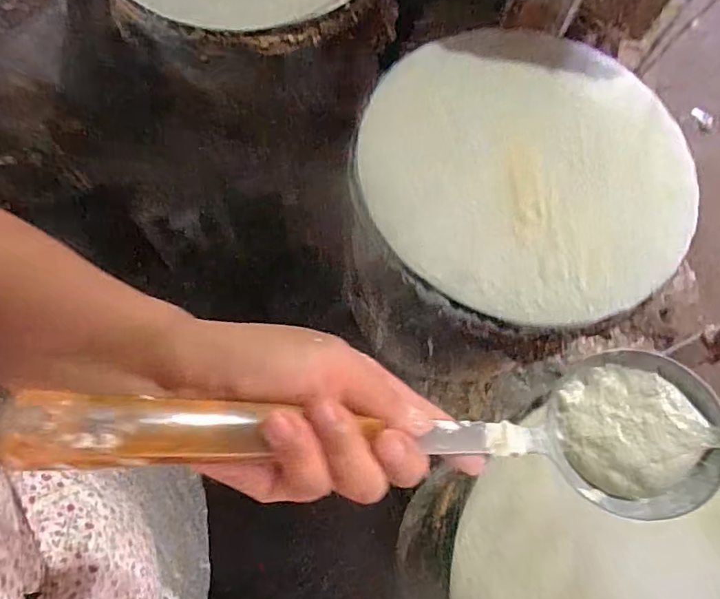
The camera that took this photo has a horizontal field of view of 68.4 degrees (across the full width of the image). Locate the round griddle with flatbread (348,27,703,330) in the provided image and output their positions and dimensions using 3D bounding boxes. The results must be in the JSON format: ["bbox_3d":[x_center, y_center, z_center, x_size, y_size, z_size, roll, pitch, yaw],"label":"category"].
[{"bbox_3d":[0.182,-0.149,0.585,0.351,0.032,0.359,1,70,-2],"label":"round griddle with flatbread"}]

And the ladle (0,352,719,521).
[{"bbox_3d":[0.035,0.072,0.254,0.346,0.061,0.087,3,69,-25],"label":"ladle"}]

